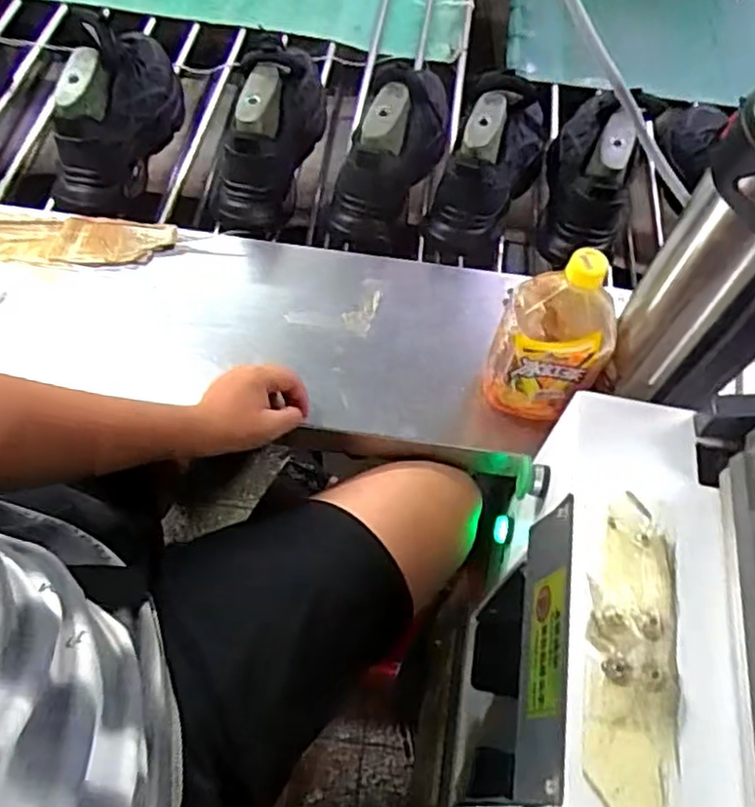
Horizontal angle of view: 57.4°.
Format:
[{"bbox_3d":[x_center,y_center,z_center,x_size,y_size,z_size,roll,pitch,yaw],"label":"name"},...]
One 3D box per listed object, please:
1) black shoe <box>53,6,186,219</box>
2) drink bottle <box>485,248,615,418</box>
[{"bbox_3d":[-0.322,-0.374,0.863,0.089,0.149,0.290,8,61,1],"label":"black shoe"},{"bbox_3d":[0.158,-0.051,0.635,0.093,0.206,0.098,1,61,-3],"label":"drink bottle"}]

